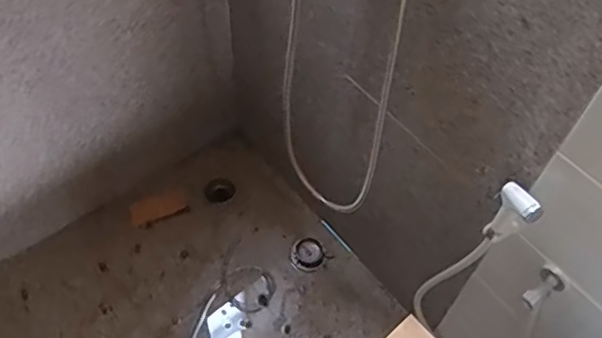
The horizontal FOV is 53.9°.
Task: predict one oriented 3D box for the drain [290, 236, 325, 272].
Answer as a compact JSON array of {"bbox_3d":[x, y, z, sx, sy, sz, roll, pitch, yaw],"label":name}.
[{"bbox_3d":[0.017,0.220,1.551,0.088,0.021,0.085,1,59,-1],"label":"drain"}]

